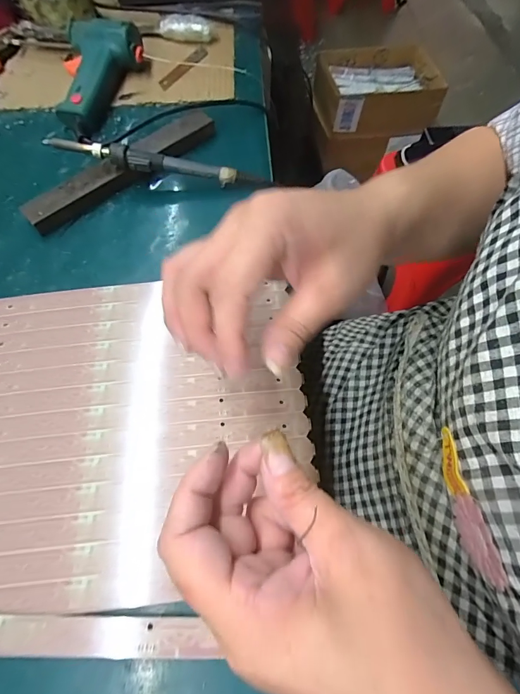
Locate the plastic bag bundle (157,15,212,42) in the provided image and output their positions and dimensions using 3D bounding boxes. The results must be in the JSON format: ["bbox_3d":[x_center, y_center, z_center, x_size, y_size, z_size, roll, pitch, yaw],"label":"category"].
[{"bbox_3d":[-0.095,-0.402,0.459,0.070,0.017,0.028,11,65,6],"label":"plastic bag bundle"}]

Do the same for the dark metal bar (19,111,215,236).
[{"bbox_3d":[-0.137,-0.181,0.366,0.203,0.017,0.035,-40,70,-17],"label":"dark metal bar"}]

